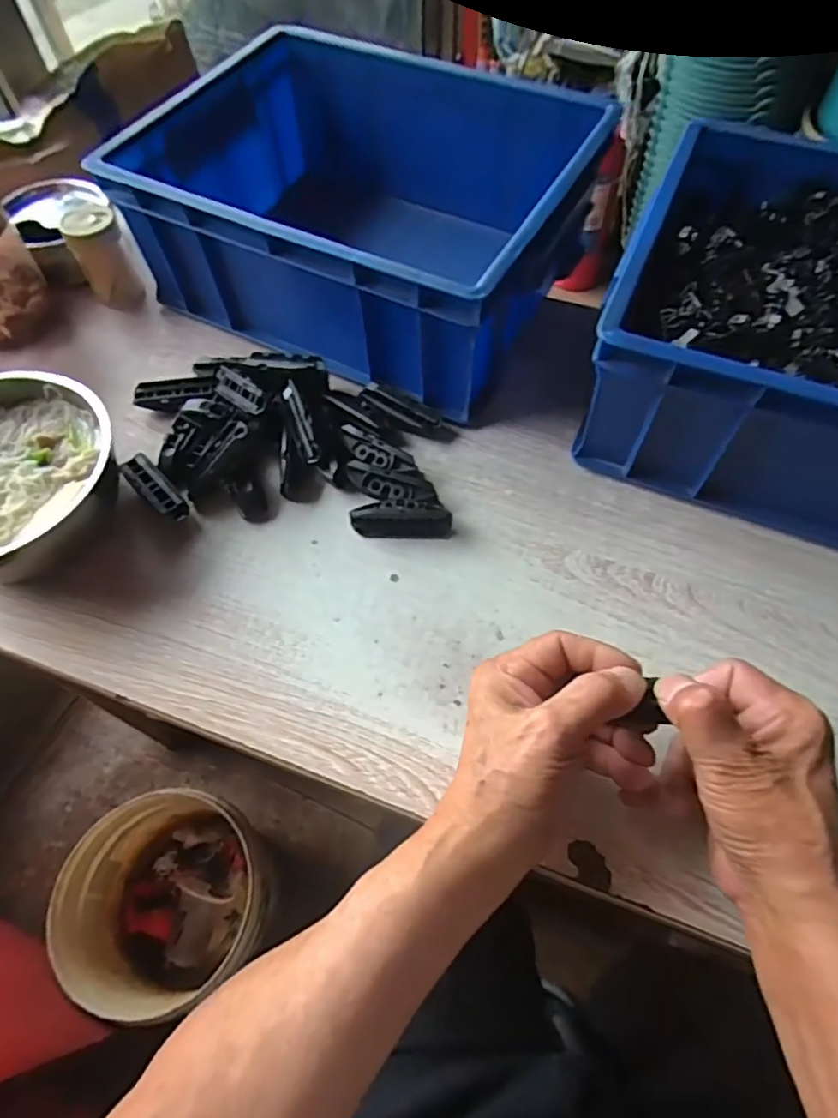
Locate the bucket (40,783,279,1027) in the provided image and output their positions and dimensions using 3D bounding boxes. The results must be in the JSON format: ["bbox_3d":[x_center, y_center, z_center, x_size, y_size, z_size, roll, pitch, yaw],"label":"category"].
[{"bbox_3d":[-0.347,0.493,0.896,0.238,0.260,0.265,23,64,13],"label":"bucket"}]

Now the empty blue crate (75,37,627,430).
[{"bbox_3d":[-0.038,-0.301,0.527,0.339,0.130,0.279,28,65,15],"label":"empty blue crate"}]

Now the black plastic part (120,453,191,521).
[{"bbox_3d":[-0.196,-0.052,0.454,0.021,0.018,0.069,-40,68,-19],"label":"black plastic part"}]

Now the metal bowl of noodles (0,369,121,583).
[{"bbox_3d":[-0.285,-0.052,0.427,0.150,0.071,0.155,0,61,1],"label":"metal bowl of noodles"}]

